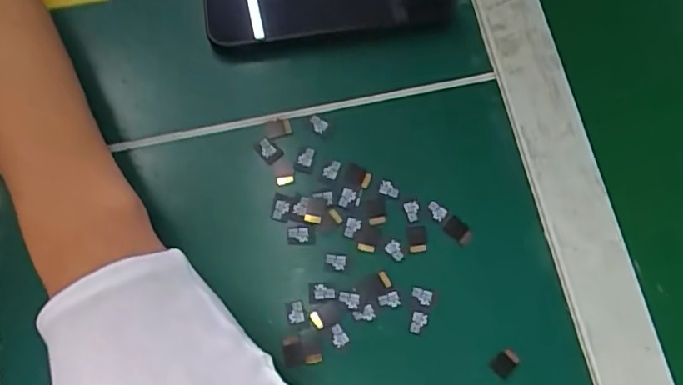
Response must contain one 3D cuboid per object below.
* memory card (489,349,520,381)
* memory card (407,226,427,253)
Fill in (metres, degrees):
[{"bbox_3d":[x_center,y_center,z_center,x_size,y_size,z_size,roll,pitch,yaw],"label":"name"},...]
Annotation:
[{"bbox_3d":[0.086,0.089,0.301,0.012,0.004,0.014,38,77,9],"label":"memory card"},{"bbox_3d":[0.042,0.026,0.321,0.011,0.004,0.015,-2,74,-2],"label":"memory card"}]

